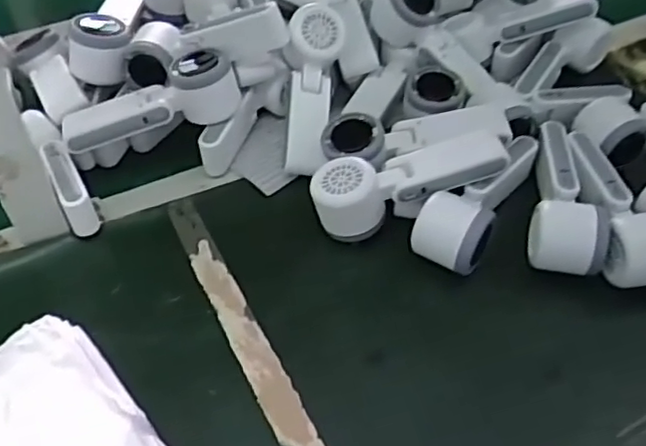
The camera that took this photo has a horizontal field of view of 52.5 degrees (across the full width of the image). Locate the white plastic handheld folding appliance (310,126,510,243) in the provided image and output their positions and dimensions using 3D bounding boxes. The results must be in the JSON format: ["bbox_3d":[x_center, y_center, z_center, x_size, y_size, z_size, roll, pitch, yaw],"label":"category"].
[{"bbox_3d":[0.075,-0.038,0.571,0.167,0.051,0.058,-19,51,0],"label":"white plastic handheld folding appliance"}]

